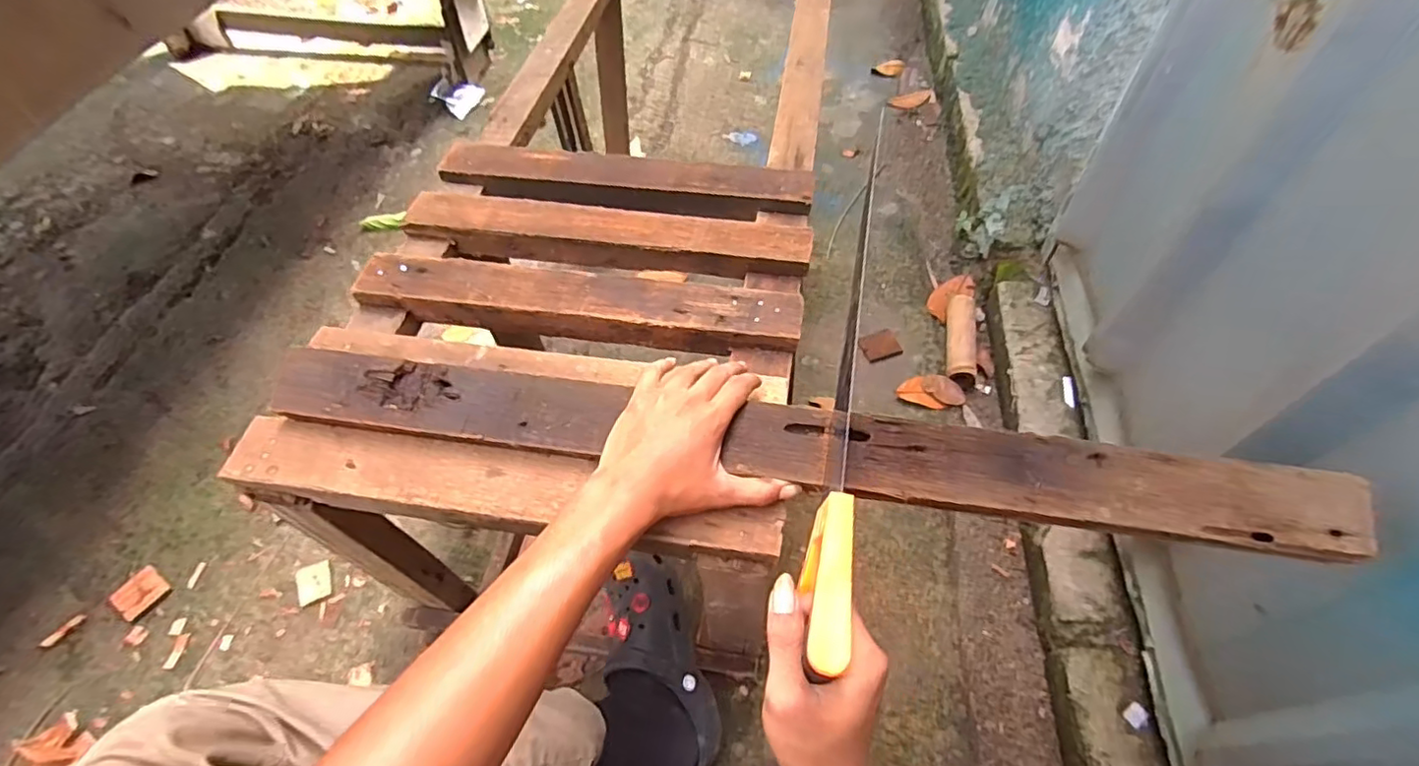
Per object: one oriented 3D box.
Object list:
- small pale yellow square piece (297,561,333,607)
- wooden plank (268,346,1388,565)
[{"bbox_3d":[-0.579,0.290,0.893,0.047,0.006,0.061,-26,57,-16],"label":"small pale yellow square piece"},{"bbox_3d":[0.048,0.047,0.471,0.809,0.014,0.060,7,75,6],"label":"wooden plank"}]

